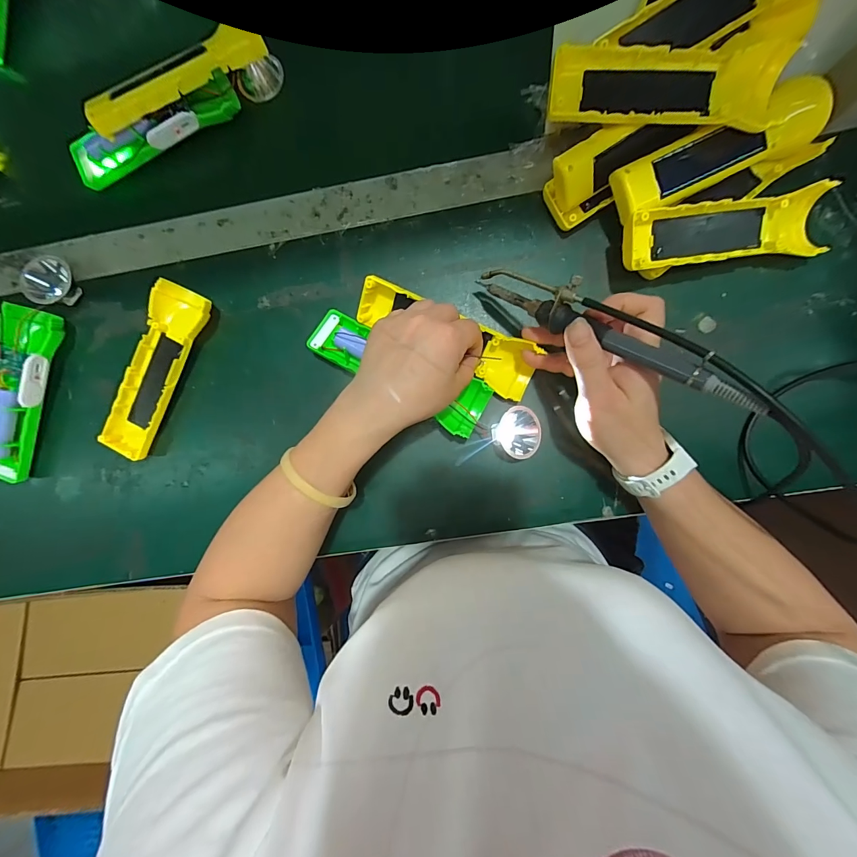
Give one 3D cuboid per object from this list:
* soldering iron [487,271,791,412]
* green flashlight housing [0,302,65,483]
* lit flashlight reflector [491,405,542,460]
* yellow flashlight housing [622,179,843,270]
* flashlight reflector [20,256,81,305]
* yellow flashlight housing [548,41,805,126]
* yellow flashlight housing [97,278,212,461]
[{"bbox_3d":[0.116,-0.070,0.252,0.206,0.025,0.028,39,95,32],"label":"soldering iron"},{"bbox_3d":[-0.387,-0.031,0.355,0.042,0.033,0.161,17,94,4],"label":"green flashlight housing"},{"bbox_3d":[0.079,0.003,0.329,0.040,0.020,0.041,0,92,5],"label":"lit flashlight reflector"},{"bbox_3d":[0.238,-0.159,0.302,0.160,0.047,0.048,-6,92,5],"label":"yellow flashlight housing"},{"bbox_3d":[-0.351,-0.137,0.343,0.037,0.031,0.043,22,94,3],"label":"flashlight reflector"},{"bbox_3d":[0.172,-0.245,0.270,0.163,0.025,0.049,0,95,2],"label":"yellow flashlight housing"},{"bbox_3d":[-0.253,-0.051,0.350,0.047,0.024,0.163,26,94,3],"label":"yellow flashlight housing"}]

